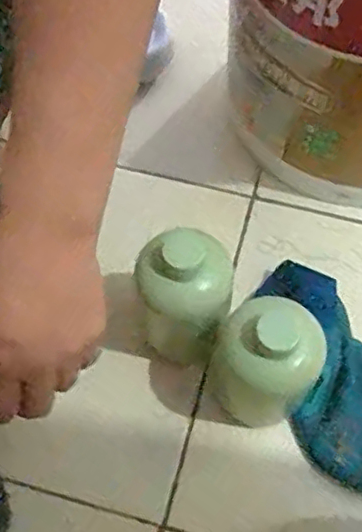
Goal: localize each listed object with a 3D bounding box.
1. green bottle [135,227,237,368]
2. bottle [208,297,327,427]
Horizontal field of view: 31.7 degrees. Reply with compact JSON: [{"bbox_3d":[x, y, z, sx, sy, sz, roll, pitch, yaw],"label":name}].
[{"bbox_3d":[0.005,0.029,0.488,0.066,0.135,0.059,17,66,8],"label":"green bottle"},{"bbox_3d":[0.063,0.070,0.468,0.080,0.140,0.071,9,65,5],"label":"bottle"}]

